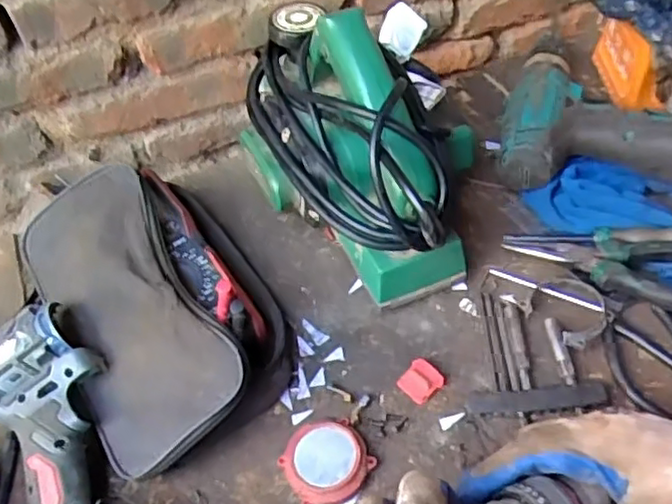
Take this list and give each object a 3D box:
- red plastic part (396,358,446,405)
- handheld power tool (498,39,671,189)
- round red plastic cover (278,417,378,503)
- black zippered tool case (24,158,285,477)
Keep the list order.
[{"bbox_3d":[0.061,0.092,0.481,0.027,0.009,0.025,-39,60,-24],"label":"red plastic part"},{"bbox_3d":[0.245,-0.125,0.584,0.193,0.056,0.159,7,53,9],"label":"handheld power tool"},{"bbox_3d":[-0.007,0.138,0.449,0.055,0.018,0.055,-2,52,2],"label":"round red plastic cover"},{"bbox_3d":[-0.128,0.033,0.494,0.148,0.074,0.219,-26,55,-16],"label":"black zippered tool case"}]

